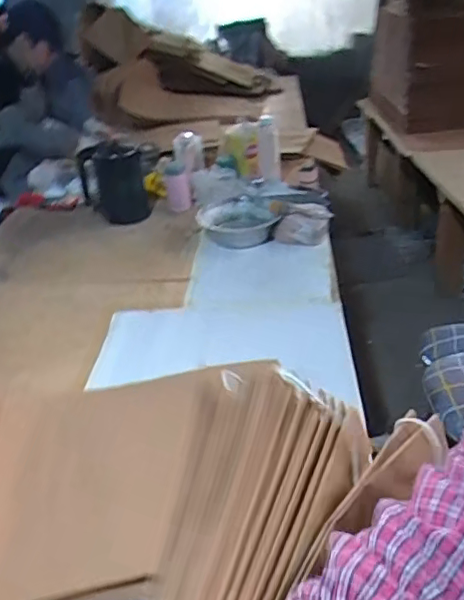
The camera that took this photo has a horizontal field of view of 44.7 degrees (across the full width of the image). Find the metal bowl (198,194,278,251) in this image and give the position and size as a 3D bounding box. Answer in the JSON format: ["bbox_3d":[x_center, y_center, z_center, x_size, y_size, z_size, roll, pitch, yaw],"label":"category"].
[{"bbox_3d":[0.013,-0.210,1.524,0.204,0.066,0.184,-10,31,-9],"label":"metal bowl"}]

